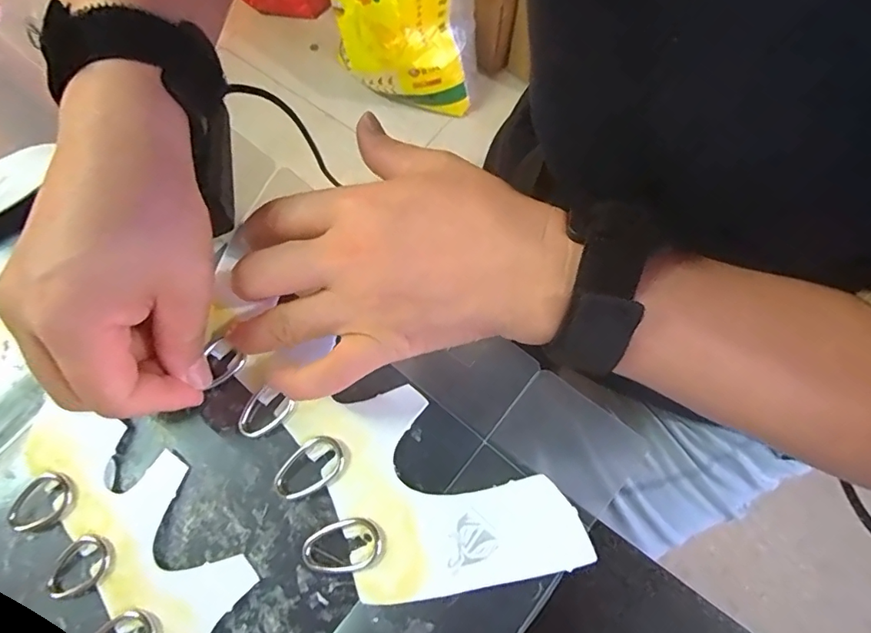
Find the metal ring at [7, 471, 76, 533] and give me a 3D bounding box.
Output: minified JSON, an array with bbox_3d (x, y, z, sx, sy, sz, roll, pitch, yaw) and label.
[{"bbox_3d":[-0.168,0.080,0.212,0.028,0.006,0.019,-37,74,-12],"label":"metal ring"}]

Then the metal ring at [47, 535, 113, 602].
[{"bbox_3d":[-0.147,0.103,0.205,0.019,0.004,0.028,41,75,13],"label":"metal ring"}]

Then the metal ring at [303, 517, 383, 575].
[{"bbox_3d":[-0.038,0.095,0.207,0.032,0.008,0.020,-13,71,-5],"label":"metal ring"}]

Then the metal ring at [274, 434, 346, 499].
[{"bbox_3d":[-0.055,0.066,0.218,0.032,0.005,0.020,-37,74,-12],"label":"metal ring"}]

